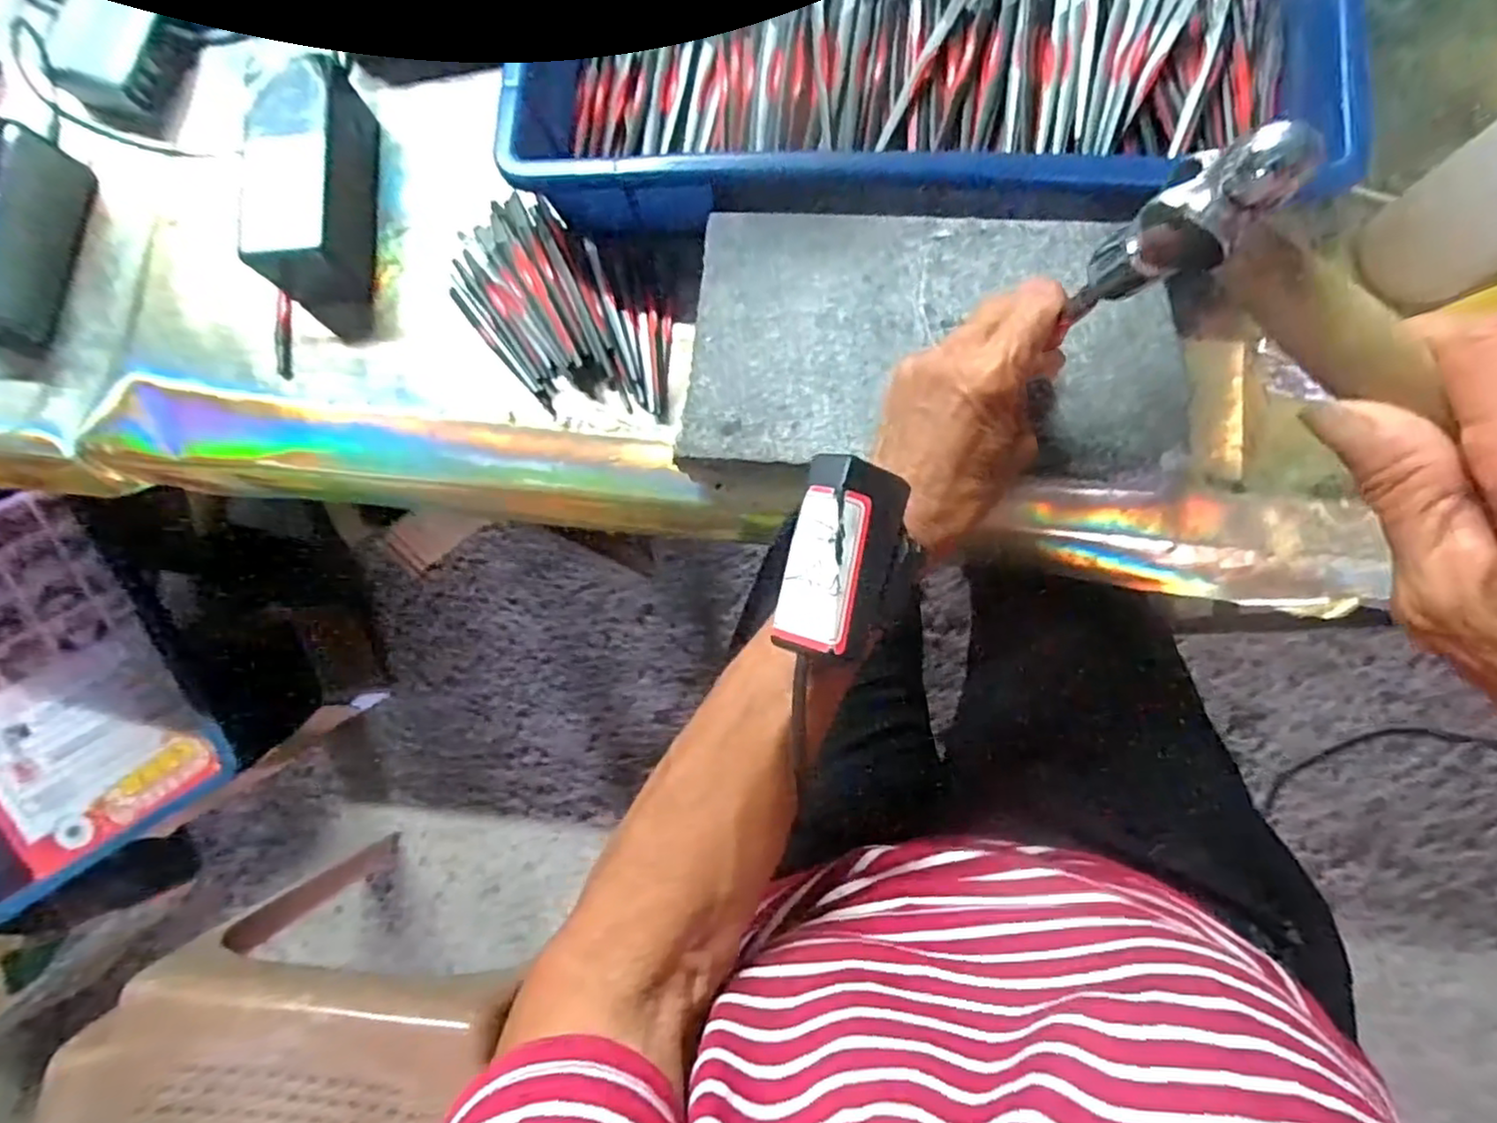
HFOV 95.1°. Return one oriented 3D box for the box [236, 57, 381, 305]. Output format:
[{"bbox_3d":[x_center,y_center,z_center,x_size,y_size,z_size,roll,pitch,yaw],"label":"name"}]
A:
[{"bbox_3d":[-0.261,-0.215,0.406,0.062,0.051,0.139,-4,82,5],"label":"box"}]

